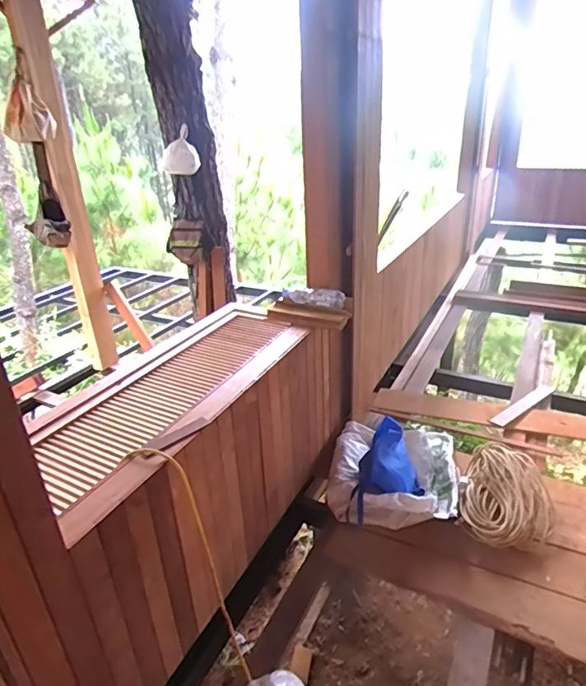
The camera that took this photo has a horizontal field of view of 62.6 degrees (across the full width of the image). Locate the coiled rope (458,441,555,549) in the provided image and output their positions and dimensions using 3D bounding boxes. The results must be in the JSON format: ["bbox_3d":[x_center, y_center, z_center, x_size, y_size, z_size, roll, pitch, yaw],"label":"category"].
[{"bbox_3d":[0.775,0.553,1.750,0.296,0.120,0.454,8,28,21],"label":"coiled rope"}]

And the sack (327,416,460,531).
[{"bbox_3d":[0.394,0.436,1.882,0.484,0.271,0.528,3,27,12],"label":"sack"}]

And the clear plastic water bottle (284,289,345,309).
[{"bbox_3d":[0.071,-0.167,1.767,0.239,0.048,0.063,6,28,18],"label":"clear plastic water bottle"}]

